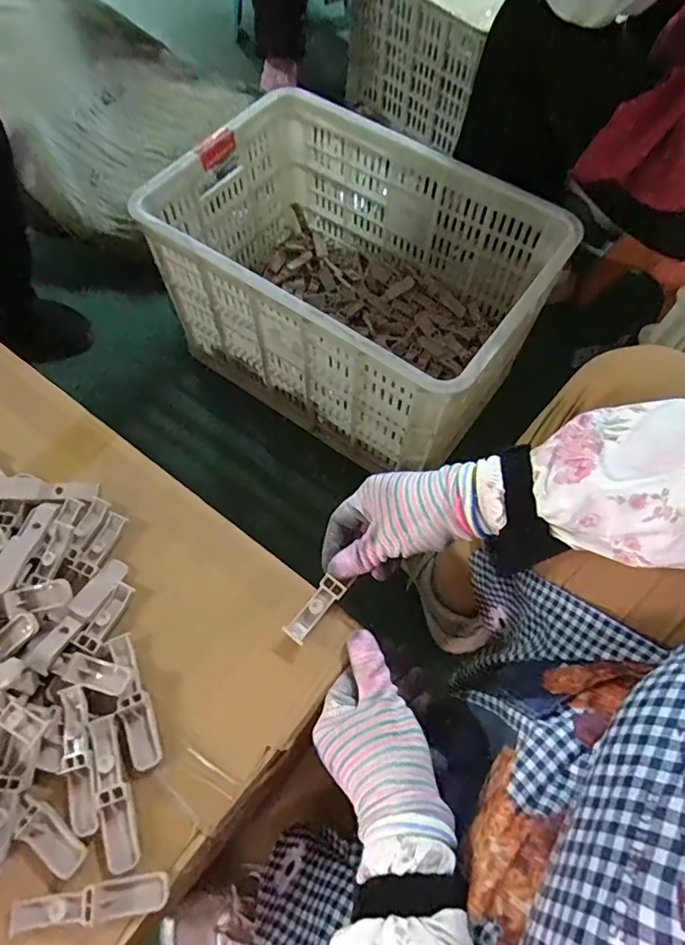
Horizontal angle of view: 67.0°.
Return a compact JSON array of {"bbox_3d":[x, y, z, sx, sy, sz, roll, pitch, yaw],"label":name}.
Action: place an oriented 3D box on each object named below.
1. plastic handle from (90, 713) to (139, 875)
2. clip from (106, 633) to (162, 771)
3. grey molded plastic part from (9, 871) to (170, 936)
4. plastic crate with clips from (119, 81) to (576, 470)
[{"bbox_3d":[-0.165,0.228,0.371,0.021,0.008,0.100,-15,67,-9],"label":"plastic handle"},{"bbox_3d":[-0.162,0.175,0.400,0.022,0.007,0.100,-20,68,-11],"label":"clip"},{"bbox_3d":[-0.168,0.288,0.344,0.101,0.010,0.019,-7,66,-5],"label":"grey molded plastic part"},{"bbox_3d":[0.007,-0.283,0.828,0.533,0.320,0.352,35,69,13],"label":"plastic crate with clips"}]

